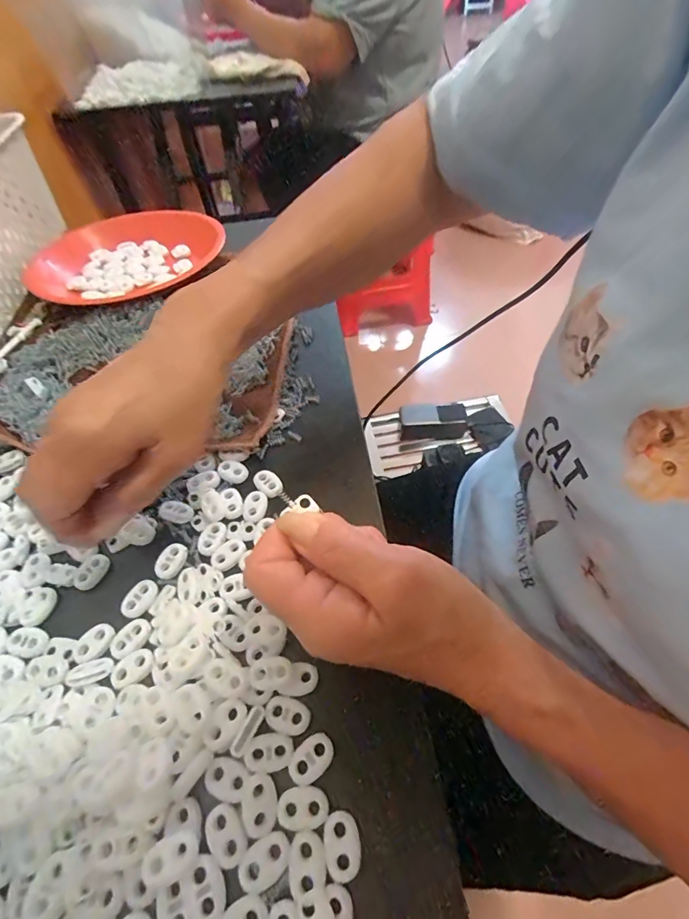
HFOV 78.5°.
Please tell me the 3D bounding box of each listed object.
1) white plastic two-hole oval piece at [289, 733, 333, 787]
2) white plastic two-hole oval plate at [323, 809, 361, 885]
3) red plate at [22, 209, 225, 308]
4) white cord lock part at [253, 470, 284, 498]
[{"bbox_3d":[-0.016,0.140,0.197,0.022,0.004,0.015,-36,58,-20],"label":"white plastic two-hole oval piece"},{"bbox_3d":[-0.001,0.163,0.178,0.015,0.004,0.022,-11,53,-3],"label":"white plastic two-hole oval plate"},{"bbox_3d":[-0.241,-0.224,0.457,0.177,0.025,0.196,19,57,19],"label":"red plate"},{"bbox_3d":[-0.052,0.015,0.287,0.016,0.004,0.020,-31,57,-17],"label":"white cord lock part"}]

